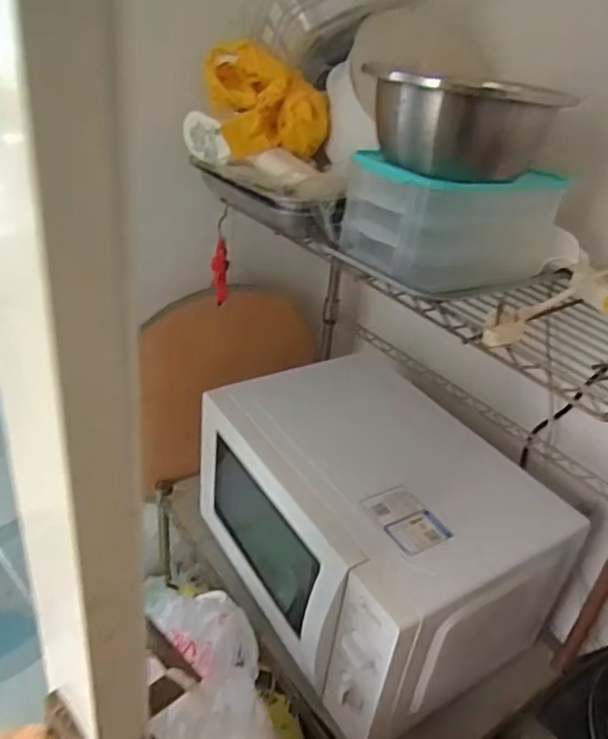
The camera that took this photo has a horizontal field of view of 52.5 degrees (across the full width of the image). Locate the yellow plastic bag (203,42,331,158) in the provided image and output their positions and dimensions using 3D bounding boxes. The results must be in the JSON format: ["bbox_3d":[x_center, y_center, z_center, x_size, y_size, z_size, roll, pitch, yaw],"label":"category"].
[{"bbox_3d":[-0.050,-0.336,0.768,0.132,0.103,0.136,-7,34,-22],"label":"yellow plastic bag"}]

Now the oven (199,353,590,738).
[{"bbox_3d":[0.092,0.207,0.849,0.343,0.255,0.429,-13,36,-30],"label":"oven"}]

